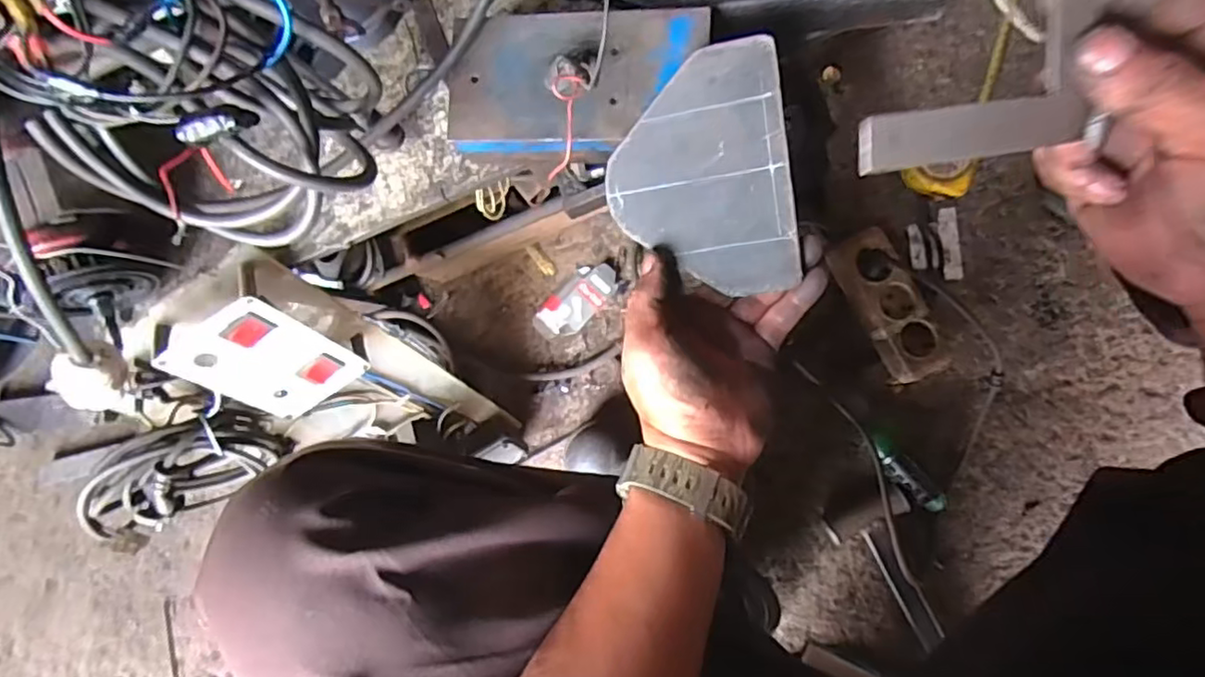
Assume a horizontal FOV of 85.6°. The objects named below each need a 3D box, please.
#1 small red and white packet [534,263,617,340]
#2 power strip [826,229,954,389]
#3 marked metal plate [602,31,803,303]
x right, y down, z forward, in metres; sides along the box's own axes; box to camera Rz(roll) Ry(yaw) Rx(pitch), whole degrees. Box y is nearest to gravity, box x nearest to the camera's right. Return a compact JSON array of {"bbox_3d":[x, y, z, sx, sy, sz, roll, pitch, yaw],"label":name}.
[{"bbox_3d":[-0.031,-0.042,0.752,0.108,0.015,0.051,-43,81,4],"label":"small red and white packet"},{"bbox_3d":[0.301,-0.035,0.682,0.065,0.042,0.162,-27,83,6],"label":"power strip"},{"bbox_3d":[0.057,-0.094,0.383,0.102,0.004,0.137,-7,99,12],"label":"marked metal plate"}]

